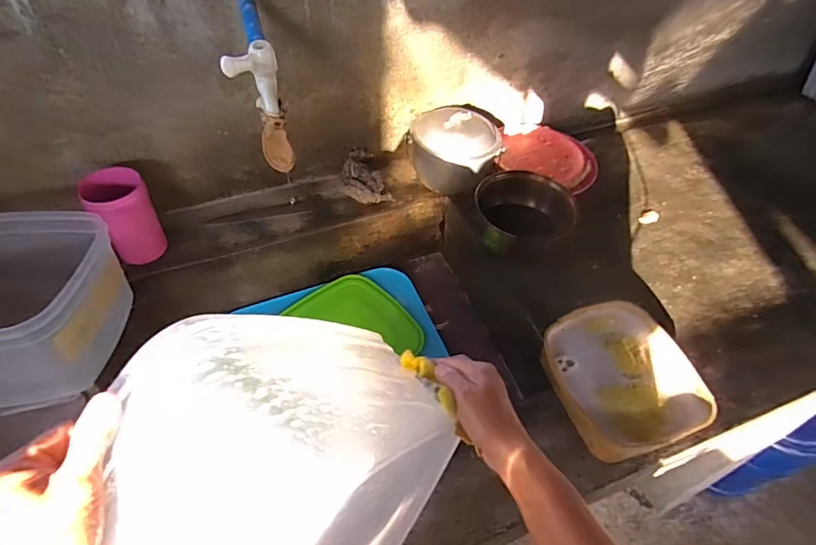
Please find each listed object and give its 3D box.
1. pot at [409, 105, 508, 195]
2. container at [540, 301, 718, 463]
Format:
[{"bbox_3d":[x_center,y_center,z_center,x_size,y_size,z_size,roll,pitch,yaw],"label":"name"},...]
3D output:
[{"bbox_3d":[0.082,-0.233,0.912,0.164,0.108,0.128,22,53,15],"label":"pot"},{"bbox_3d":[0.290,0.143,0.669,0.168,0.066,0.203,-15,53,-15],"label":"container"}]

